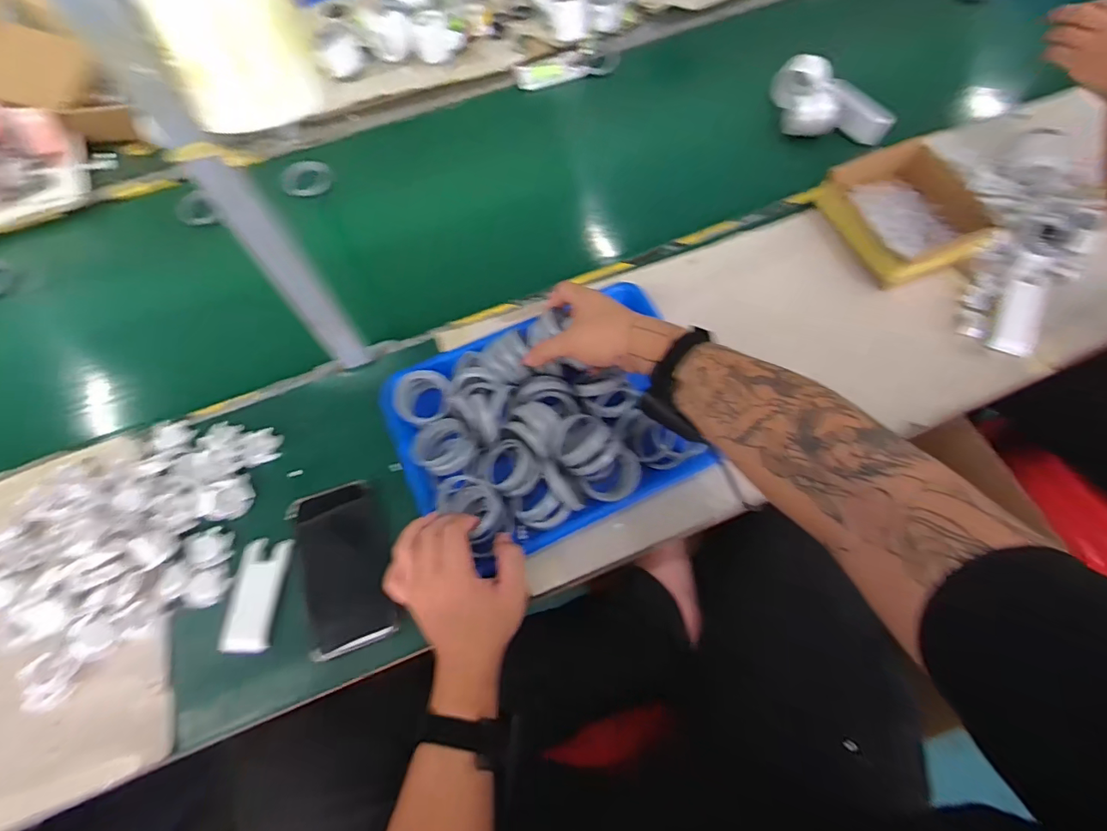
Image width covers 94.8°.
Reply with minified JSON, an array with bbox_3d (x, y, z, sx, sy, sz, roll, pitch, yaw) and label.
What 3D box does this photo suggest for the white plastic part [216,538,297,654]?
[{"bbox_3d":[-0.298,0.179,0.511,0.047,0.010,0.105,0,65,3],"label":"white plastic part"}]

